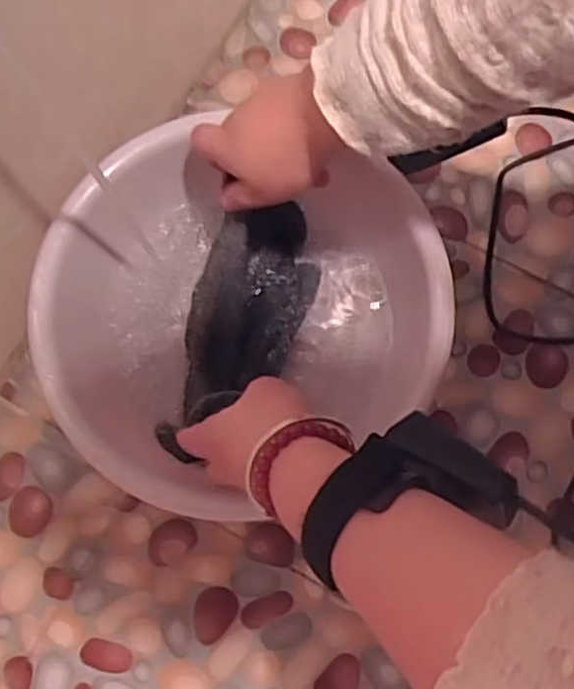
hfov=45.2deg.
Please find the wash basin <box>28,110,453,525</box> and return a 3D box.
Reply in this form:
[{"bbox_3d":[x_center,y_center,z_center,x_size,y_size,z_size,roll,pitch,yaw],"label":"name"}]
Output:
[{"bbox_3d":[-0.037,-0.025,0.517,0.274,0.103,0.252,0,76,2],"label":"wash basin"}]

